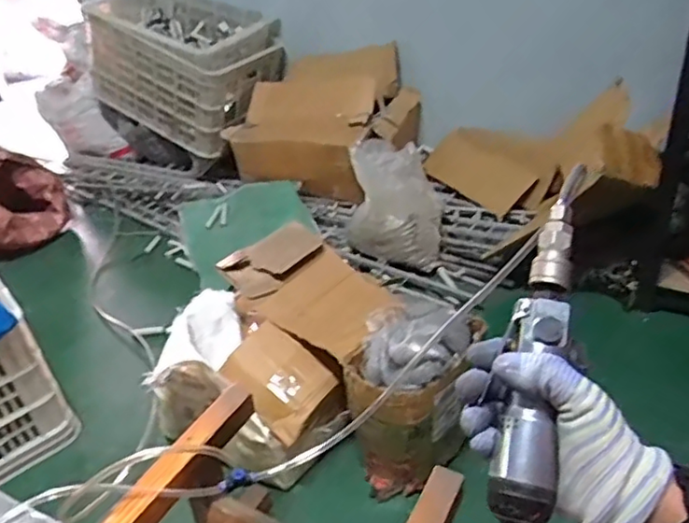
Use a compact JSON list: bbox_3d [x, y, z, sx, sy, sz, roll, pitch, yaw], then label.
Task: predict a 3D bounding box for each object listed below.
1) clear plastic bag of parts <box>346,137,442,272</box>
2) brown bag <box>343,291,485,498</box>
[{"bbox_3d":[0.127,-0.151,1.516,0.224,0.210,0.276,0,34,8],"label":"clear plastic bag of parts"},{"bbox_3d":[0.110,0.210,0.998,0.175,0.241,0.229,13,38,26],"label":"brown bag"}]

